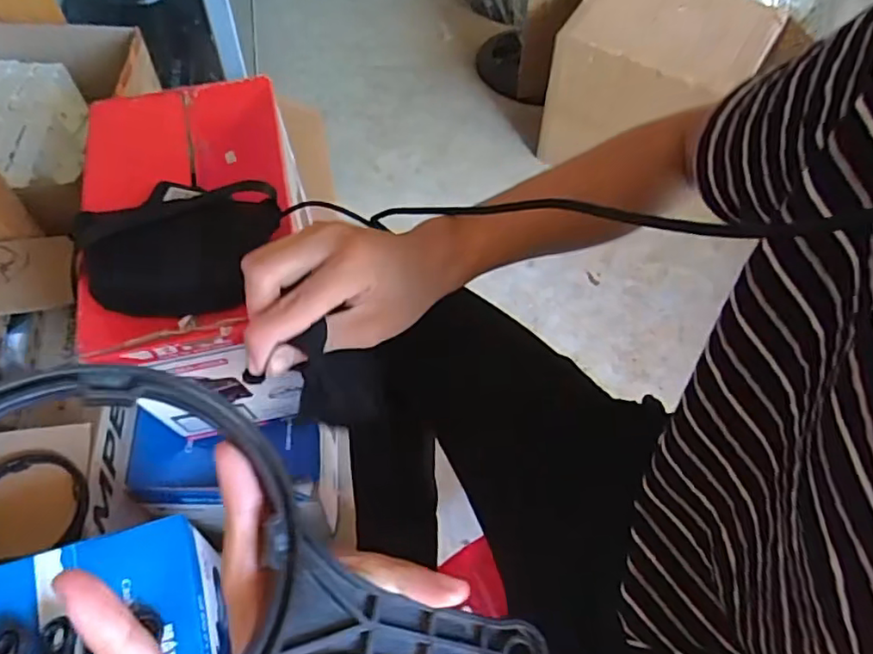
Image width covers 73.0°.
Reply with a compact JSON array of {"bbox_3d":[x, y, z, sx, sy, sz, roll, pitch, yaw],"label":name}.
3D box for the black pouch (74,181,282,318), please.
[{"bbox_3d":[-0.272,-0.080,0.614,0.214,0.087,0.107,-2,56,-5],"label":"black pouch"}]

